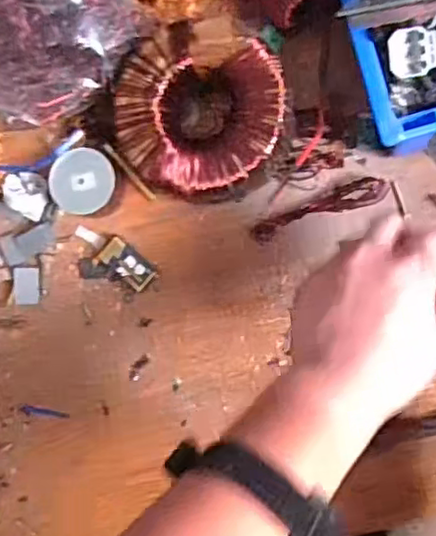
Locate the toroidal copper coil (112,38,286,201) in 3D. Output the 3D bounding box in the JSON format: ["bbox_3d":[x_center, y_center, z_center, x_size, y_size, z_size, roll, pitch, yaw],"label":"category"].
[{"bbox_3d":[-0.013,-0.109,0.499,0.124,0.064,0.112,3,89,9],"label":"toroidal copper coil"}]

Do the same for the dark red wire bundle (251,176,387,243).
[{"bbox_3d":[0.079,-0.045,0.510,0.109,0.006,0.022,-22,85,8],"label":"dark red wire bundle"}]

